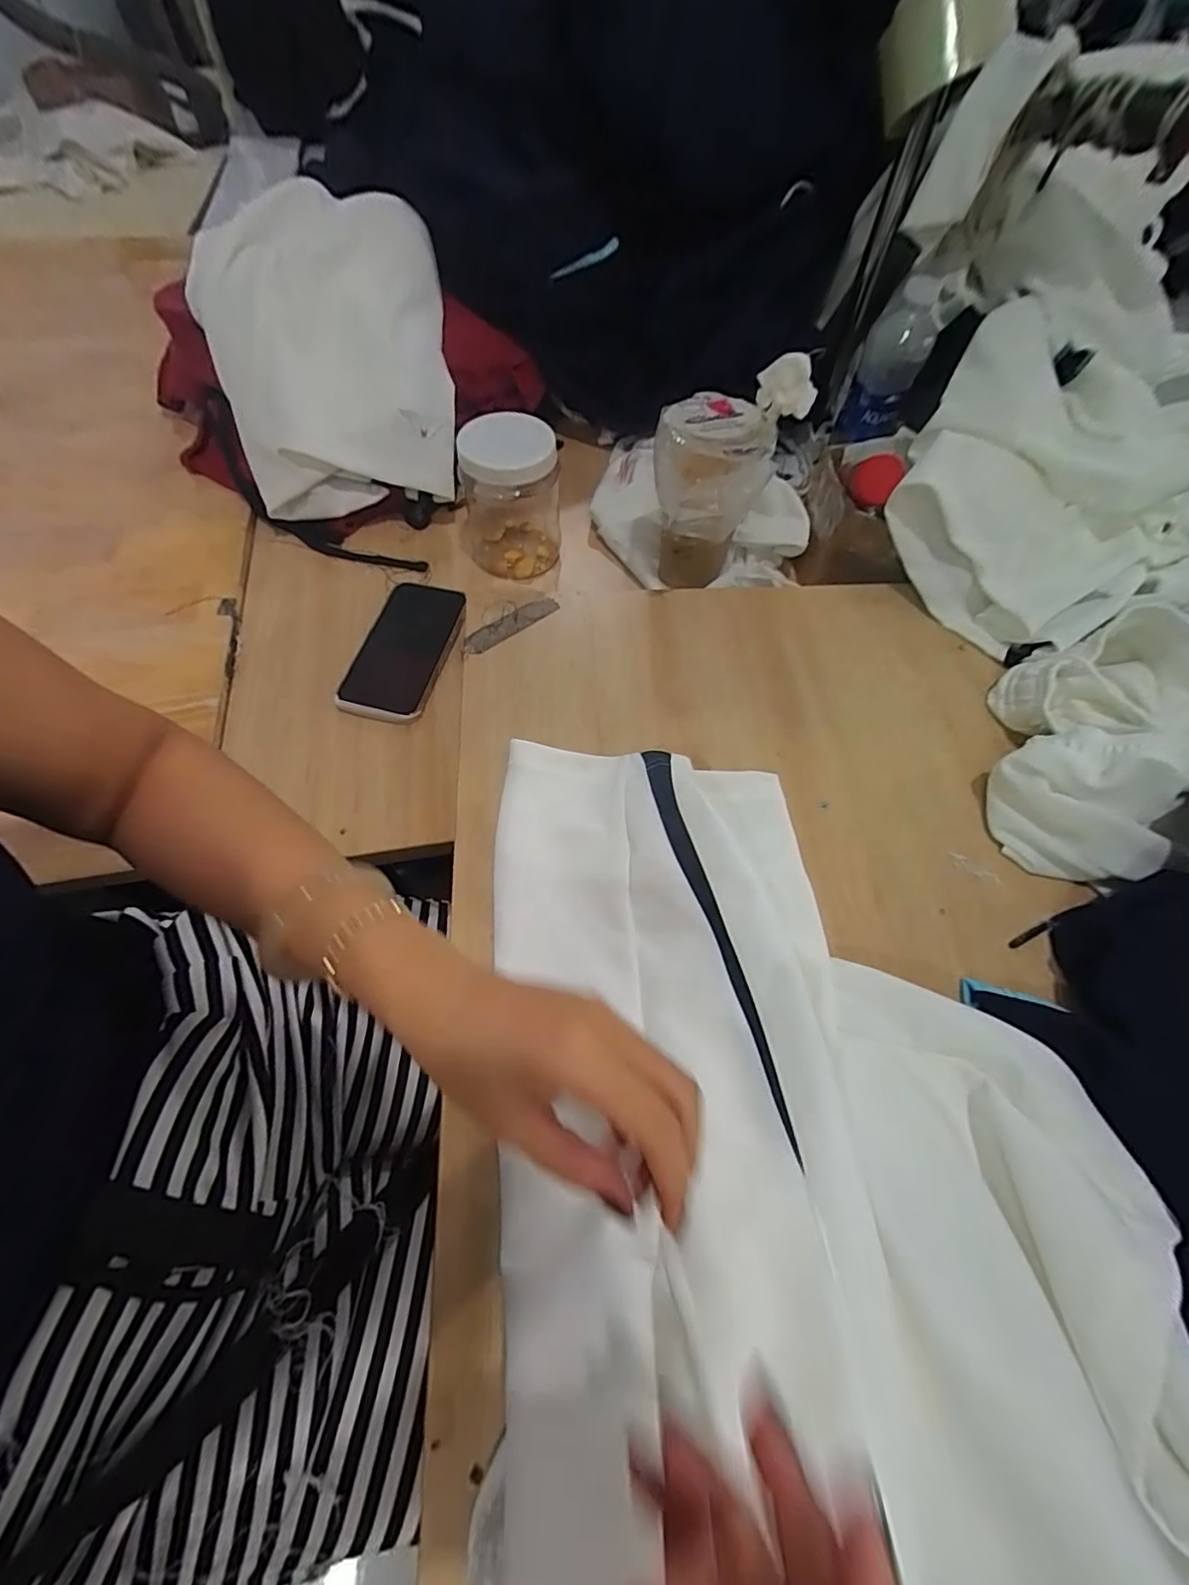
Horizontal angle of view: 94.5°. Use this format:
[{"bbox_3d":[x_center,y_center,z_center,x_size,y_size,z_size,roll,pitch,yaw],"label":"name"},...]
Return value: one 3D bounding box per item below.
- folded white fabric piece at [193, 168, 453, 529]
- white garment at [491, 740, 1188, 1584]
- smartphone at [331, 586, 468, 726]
[{"bbox_3d":[-0.292,-0.498,0.615,0.246,0.164,0.346,-9,62,-8],"label":"folded white fabric piece"},{"bbox_3d":[0.109,0.162,0.287,0.315,0.085,0.472,-6,60,-1],"label":"white garment"},{"bbox_3d":[-0.182,-0.141,0.536,0.079,0.012,0.166,13,59,-5],"label":"smartphone"}]

